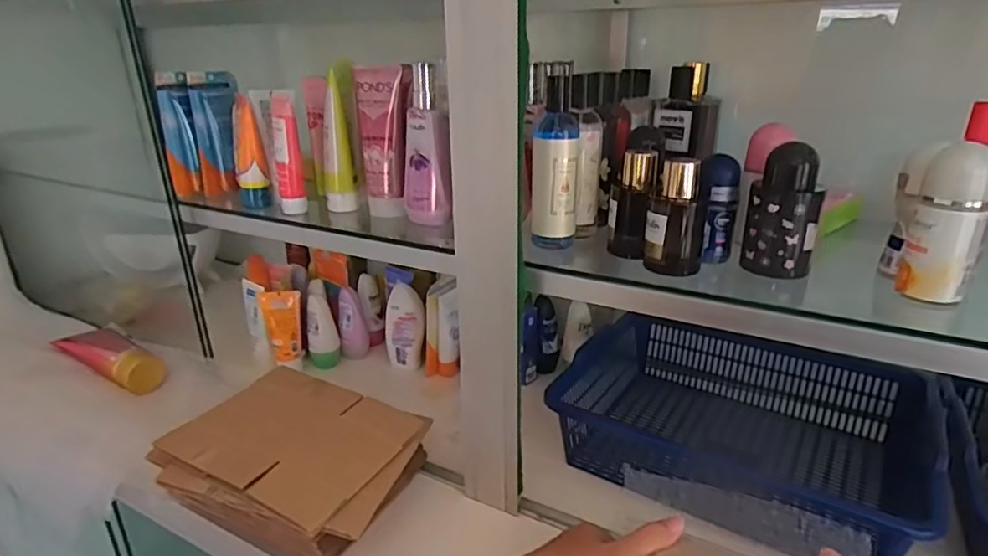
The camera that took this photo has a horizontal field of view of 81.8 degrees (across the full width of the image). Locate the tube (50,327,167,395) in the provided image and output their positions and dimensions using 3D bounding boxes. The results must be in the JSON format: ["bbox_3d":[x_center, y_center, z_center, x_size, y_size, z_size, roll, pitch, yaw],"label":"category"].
[{"bbox_3d":[-0.502,0.103,0.745,0.165,0.054,0.062,15,28,32],"label":"tube"}]

